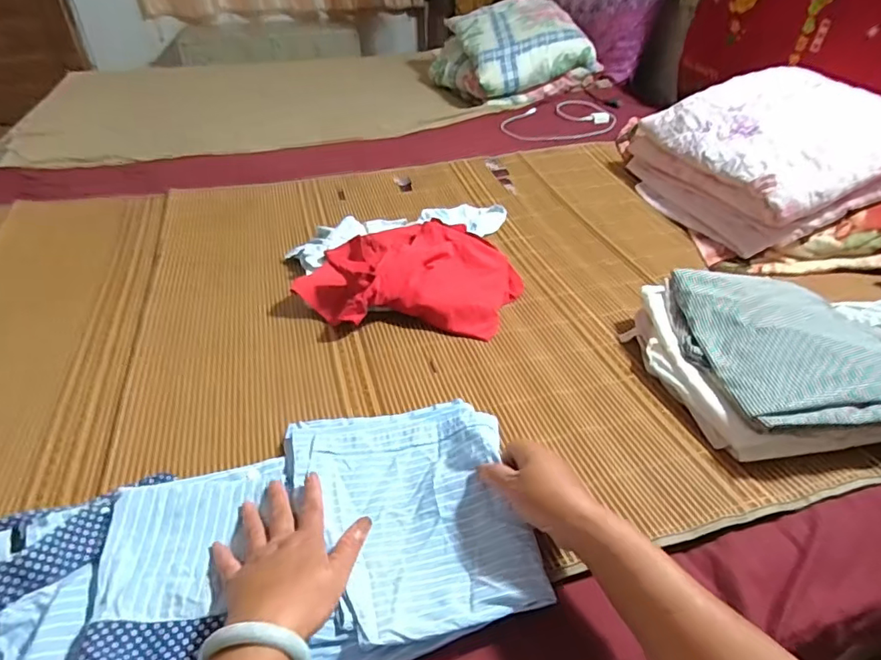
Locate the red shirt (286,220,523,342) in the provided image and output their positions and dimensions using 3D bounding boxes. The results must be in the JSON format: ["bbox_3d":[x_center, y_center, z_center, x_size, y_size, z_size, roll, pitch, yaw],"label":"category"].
[{"bbox_3d":[-0.041,-0.087,0.831,0.341,0.073,0.226,1,38,-2],"label":"red shirt"}]

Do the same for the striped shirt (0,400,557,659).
[{"bbox_3d":[-0.159,0.182,0.479,0.456,0.051,0.257,-9,40,-15],"label":"striped shirt"}]

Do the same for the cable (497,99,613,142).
[{"bbox_3d":[0.353,-0.591,1.503,0.338,0.054,0.216,-18,43,-24],"label":"cable"}]

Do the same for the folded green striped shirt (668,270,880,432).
[{"bbox_3d":[0.427,0.015,0.646,0.237,0.050,0.256,1,39,2],"label":"folded green striped shirt"}]

